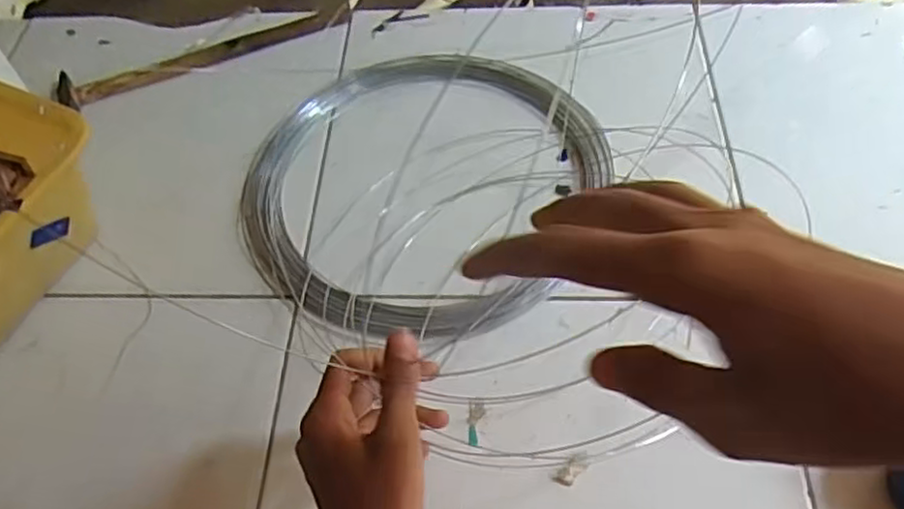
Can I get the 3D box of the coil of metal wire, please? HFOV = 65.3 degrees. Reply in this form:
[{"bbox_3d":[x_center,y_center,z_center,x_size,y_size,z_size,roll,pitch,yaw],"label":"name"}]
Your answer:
[{"bbox_3d":[-0.029,-0.080,0.677,0.321,0.025,0.346,-1,56,2],"label":"coil of metal wire"}]

